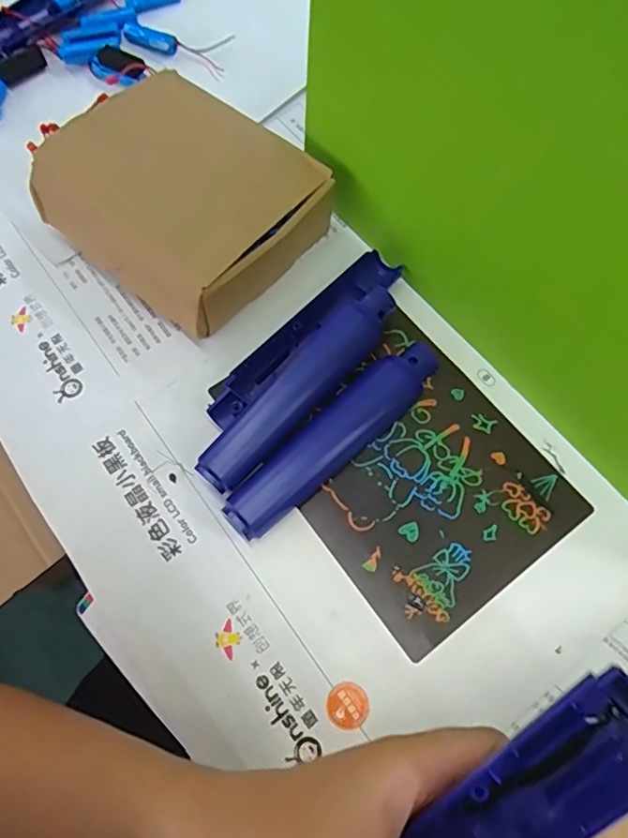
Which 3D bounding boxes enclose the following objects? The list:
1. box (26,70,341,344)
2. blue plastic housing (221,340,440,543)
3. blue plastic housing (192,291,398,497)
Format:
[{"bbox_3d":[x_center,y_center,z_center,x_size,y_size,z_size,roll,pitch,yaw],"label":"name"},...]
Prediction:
[{"bbox_3d":[-0.090,-0.156,0.402,0.158,0.067,0.141,38,75,16],"label":"box"},{"bbox_3d":[0.014,0.007,0.359,0.168,0.017,0.036,-41,72,-12],"label":"blue plastic housing"},{"bbox_3d":[-0.008,-0.022,0.363,0.032,0.025,0.166,40,76,16],"label":"blue plastic housing"}]

